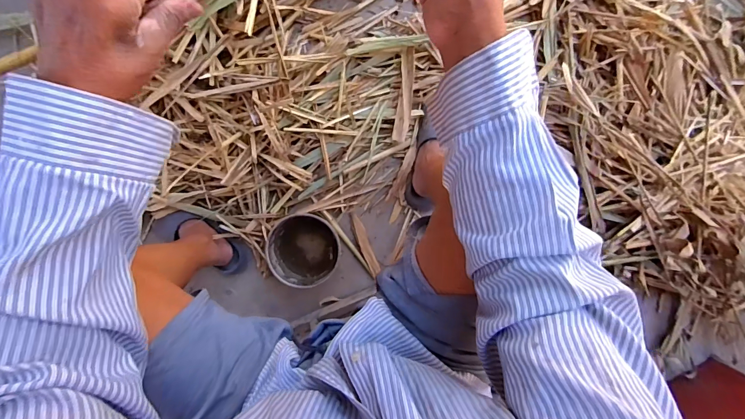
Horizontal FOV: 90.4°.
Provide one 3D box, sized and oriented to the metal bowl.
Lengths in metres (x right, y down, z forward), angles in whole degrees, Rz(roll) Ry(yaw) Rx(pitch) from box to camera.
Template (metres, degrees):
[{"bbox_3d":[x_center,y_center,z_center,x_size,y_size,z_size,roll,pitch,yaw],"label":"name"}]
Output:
[{"bbox_3d":[-0.150,0.088,0.830,0.157,0.063,0.157,1,95,1],"label":"metal bowl"}]

